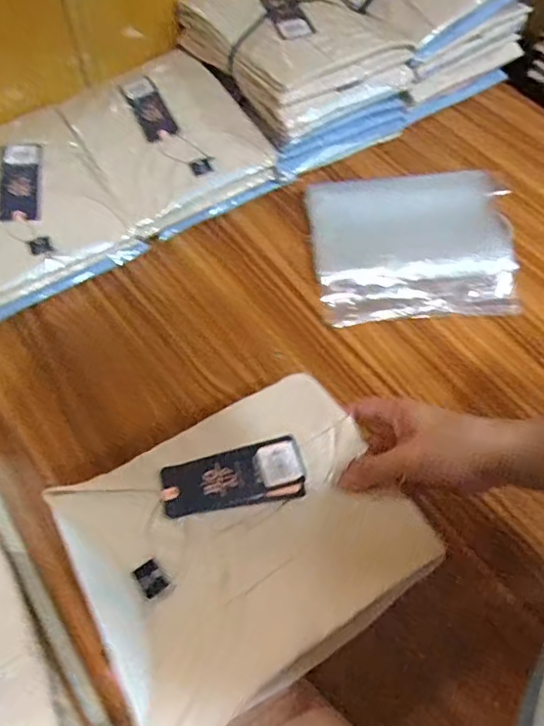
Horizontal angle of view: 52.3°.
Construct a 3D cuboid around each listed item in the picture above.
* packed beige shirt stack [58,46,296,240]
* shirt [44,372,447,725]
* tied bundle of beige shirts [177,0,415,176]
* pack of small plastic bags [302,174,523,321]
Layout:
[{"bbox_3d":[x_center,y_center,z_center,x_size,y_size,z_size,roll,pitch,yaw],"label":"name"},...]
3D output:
[{"bbox_3d":[-0.142,-0.289,0.738,0.214,0.089,0.233,-31,65,-17],"label":"packed beige shirt stack"},{"bbox_3d":[-0.022,0.134,0.445,0.251,0.029,0.214,-28,64,-16],"label":"shirt"},{"bbox_3d":[0.031,-0.410,0.768,0.213,0.158,0.246,-33,66,-18],"label":"tied bundle of beige shirts"},{"bbox_3d":[0.179,-0.159,0.703,0.250,0.029,0.223,-3,60,-3],"label":"pack of small plastic bags"}]

